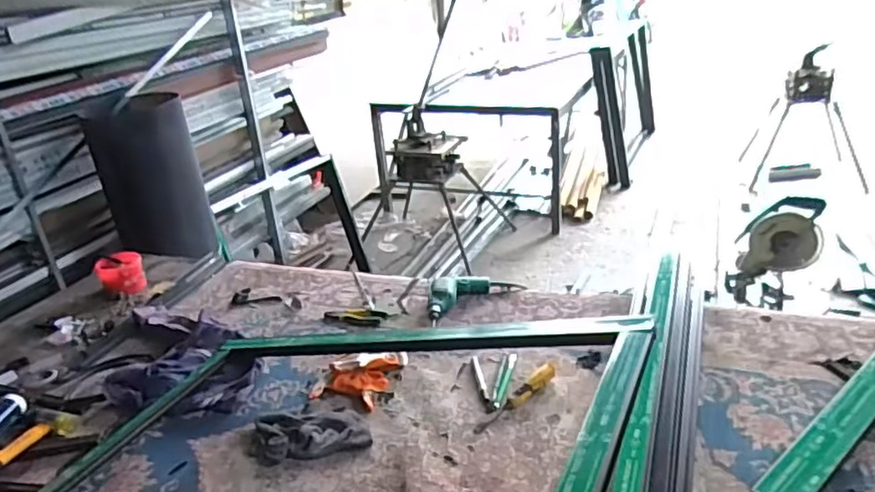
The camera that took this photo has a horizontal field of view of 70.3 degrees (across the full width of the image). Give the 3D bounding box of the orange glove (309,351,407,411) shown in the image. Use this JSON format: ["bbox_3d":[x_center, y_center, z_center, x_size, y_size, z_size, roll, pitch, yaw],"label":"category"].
[{"bbox_3d":[-0.163,0.259,1.287,0.154,0.032,0.177,6,27,23],"label":"orange glove"}]

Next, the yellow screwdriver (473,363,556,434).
[{"bbox_3d":[0.151,0.284,1.175,0.034,0.030,0.220,18,34,42],"label":"yellow screwdriver"}]

